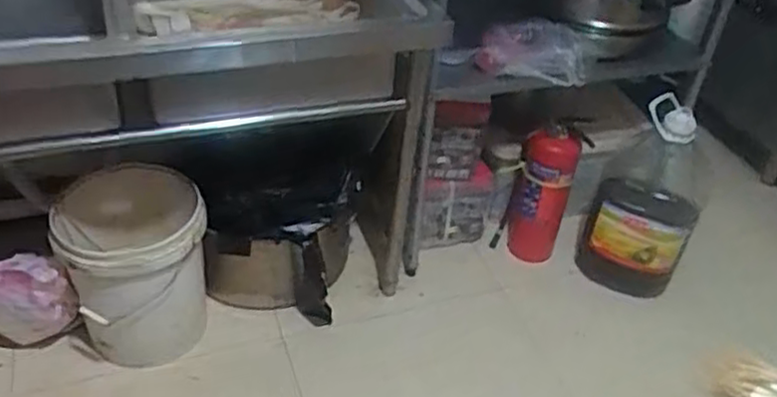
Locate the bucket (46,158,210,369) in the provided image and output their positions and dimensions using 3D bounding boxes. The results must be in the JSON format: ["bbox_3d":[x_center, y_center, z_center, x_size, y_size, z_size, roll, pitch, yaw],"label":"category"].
[{"bbox_3d":[-0.558,0.153,1.598,0.293,0.385,0.308,3,39,-3],"label":"bucket"}]

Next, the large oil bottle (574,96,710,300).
[{"bbox_3d":[0.655,0.003,1.826,0.246,0.458,0.244,17,40,14],"label":"large oil bottle"}]

